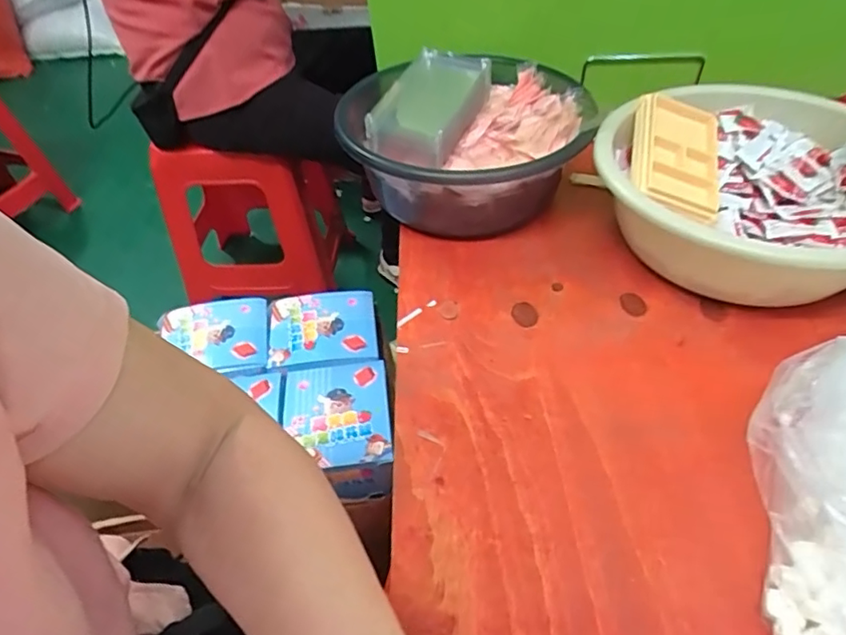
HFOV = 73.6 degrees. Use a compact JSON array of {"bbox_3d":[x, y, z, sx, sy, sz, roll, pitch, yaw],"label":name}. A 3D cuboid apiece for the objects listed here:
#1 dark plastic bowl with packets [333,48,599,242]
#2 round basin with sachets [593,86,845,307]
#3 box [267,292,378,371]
[{"bbox_3d":[0.047,-0.194,0.622,0.247,0.118,0.278,5,47,10],"label":"dark plastic bowl with packets"},{"bbox_3d":[0.298,-0.116,0.535,0.267,0.096,0.265,-3,46,3],"label":"round basin with sachets"},{"bbox_3d":[-0.159,0.017,0.879,0.164,0.027,0.138,-7,46,-1],"label":"box"}]

